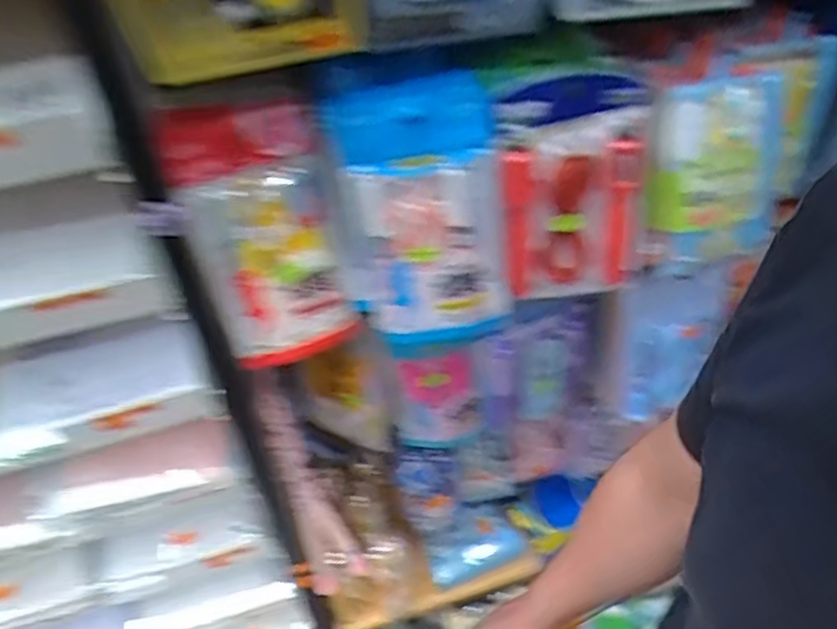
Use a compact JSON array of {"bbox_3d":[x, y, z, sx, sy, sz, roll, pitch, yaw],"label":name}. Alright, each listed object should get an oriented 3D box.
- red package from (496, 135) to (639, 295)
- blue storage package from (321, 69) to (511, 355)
[{"bbox_3d":[0.170,-0.099,0.749,0.150,0.175,0.050,-10,41,-4],"label":"red package"},{"bbox_3d":[0.001,-0.103,0.734,0.173,0.263,0.122,-13,41,-8],"label":"blue storage package"}]

